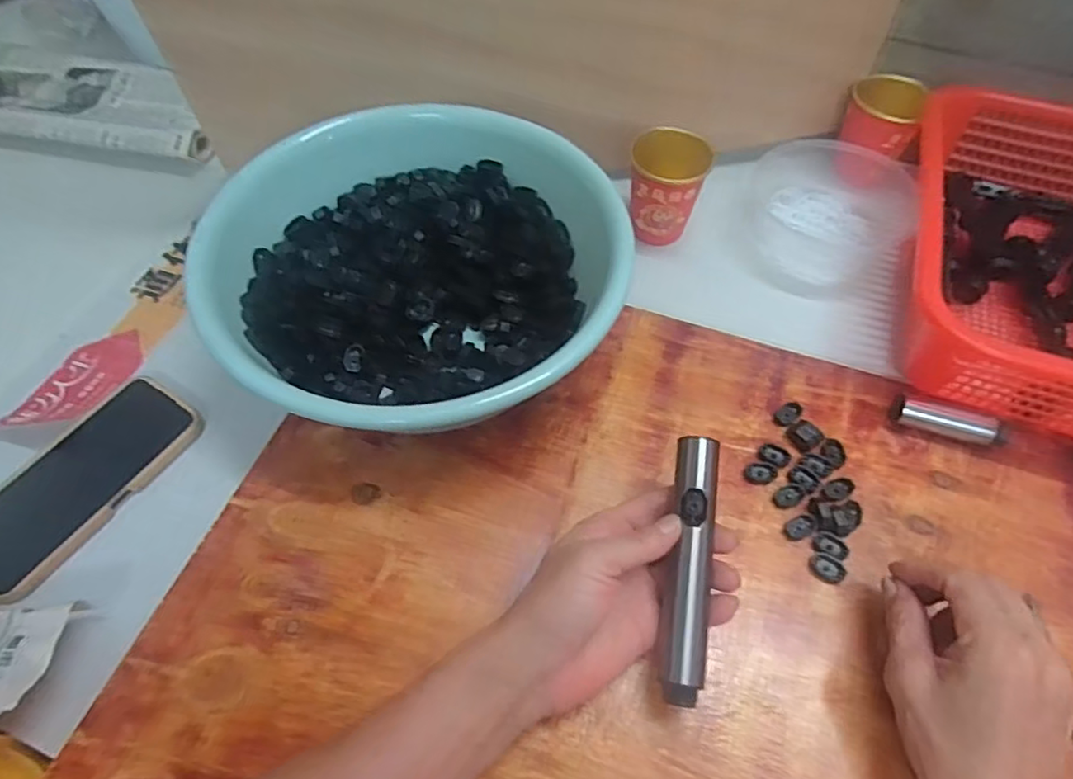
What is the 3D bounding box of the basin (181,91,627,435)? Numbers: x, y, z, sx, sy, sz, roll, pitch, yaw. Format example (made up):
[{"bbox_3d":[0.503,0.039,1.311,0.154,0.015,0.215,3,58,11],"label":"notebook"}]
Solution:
[{"bbox_3d":[-0.087,-0.084,0.471,0.286,0.105,0.264,0,57,0],"label":"basin"}]

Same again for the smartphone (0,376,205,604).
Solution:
[{"bbox_3d":[-0.331,0.066,0.446,0.081,0.016,0.170,28,62,17],"label":"smartphone"}]

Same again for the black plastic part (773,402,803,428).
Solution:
[{"bbox_3d":[0.191,0.018,0.466,0.024,0.007,0.015,-36,64,-21],"label":"black plastic part"}]

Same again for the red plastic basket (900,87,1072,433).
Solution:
[{"bbox_3d":[0.424,-0.106,0.498,0.241,0.090,0.312,17,59,10],"label":"red plastic basket"}]

